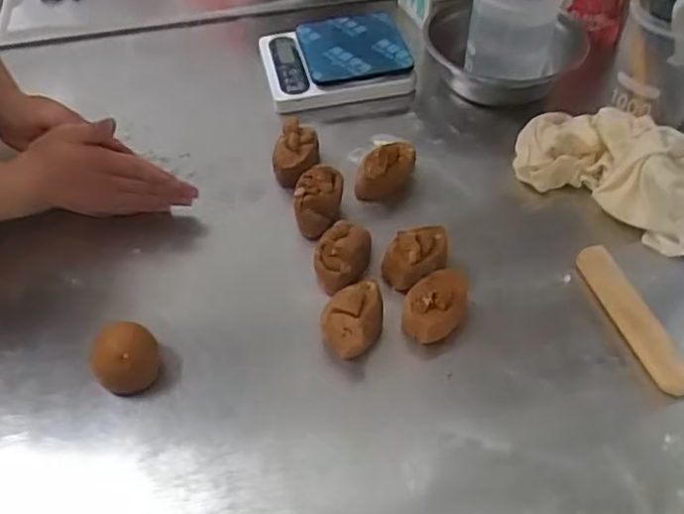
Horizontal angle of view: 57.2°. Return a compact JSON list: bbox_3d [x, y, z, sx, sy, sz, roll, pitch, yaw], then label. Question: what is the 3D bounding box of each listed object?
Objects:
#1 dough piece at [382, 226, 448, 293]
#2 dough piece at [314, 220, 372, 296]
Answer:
[{"bbox_3d":[0.067,0.000,0.575,0.056,0.054,0.051,6,51,6],"label":"dough piece"},{"bbox_3d":[0.000,-0.001,0.586,0.045,0.046,0.063,22,55,19],"label":"dough piece"}]

